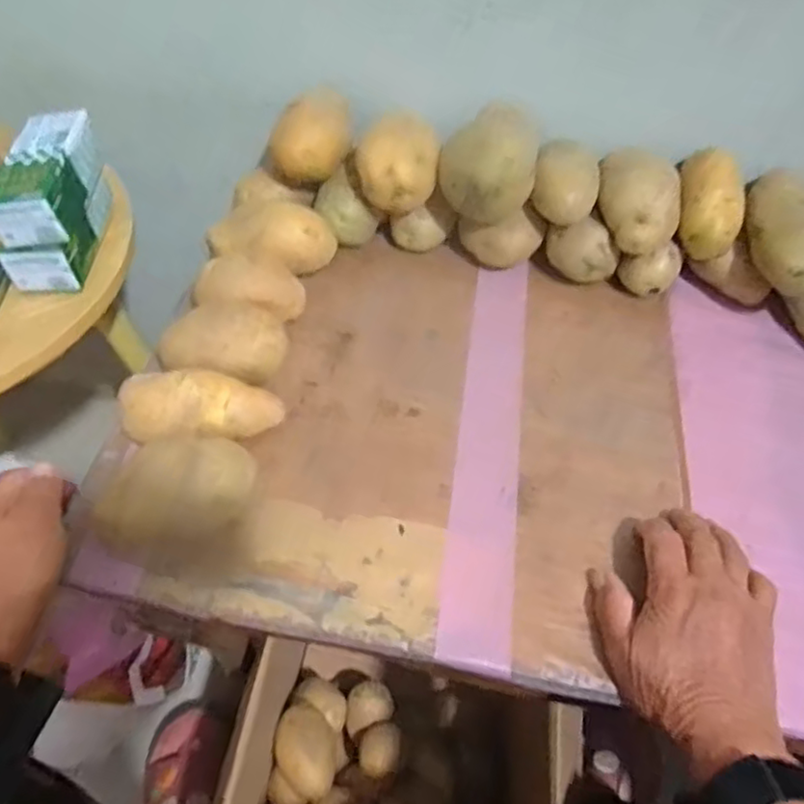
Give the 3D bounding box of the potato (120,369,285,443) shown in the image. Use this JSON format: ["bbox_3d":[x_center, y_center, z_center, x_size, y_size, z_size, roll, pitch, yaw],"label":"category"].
[{"bbox_3d":[-0.131,0.001,0.435,0.103,0.037,0.039,3,48,-22],"label":"potato"}]

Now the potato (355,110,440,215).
[{"bbox_3d":[-0.003,-0.202,0.545,0.067,0.063,0.051,3,52,-2],"label":"potato"}]

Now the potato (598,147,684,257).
[{"bbox_3d":[0.200,-0.170,0.549,0.073,0.052,0.068,23,54,14],"label":"potato"}]

